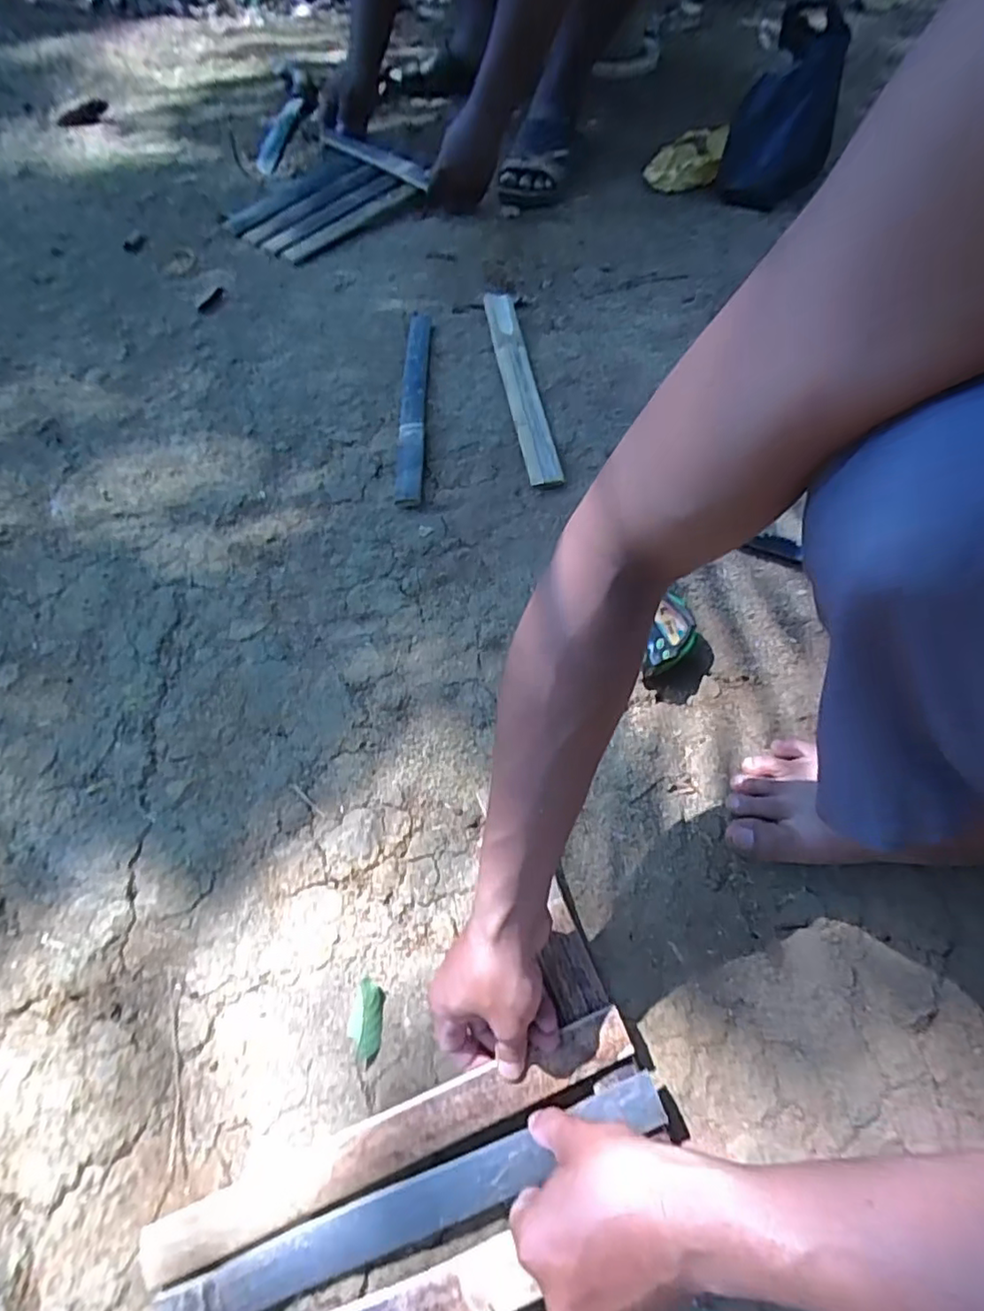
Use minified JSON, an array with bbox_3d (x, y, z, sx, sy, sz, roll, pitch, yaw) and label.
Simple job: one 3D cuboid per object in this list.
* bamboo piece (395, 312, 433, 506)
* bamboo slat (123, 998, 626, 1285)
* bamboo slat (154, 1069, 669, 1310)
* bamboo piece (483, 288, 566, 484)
[{"bbox_3d":[-0.099,-0.331,0.758,0.032,0.015,0.363,-3,63,3],"label":"bamboo piece"},{"bbox_3d":[-0.069,0.334,0.414,0.349,0.012,0.034,-22,63,-4],"label":"bamboo slat"},{"bbox_3d":[-0.049,0.366,0.397,0.350,0.011,0.036,-21,63,-5],"label":"bamboo slat"},{"bbox_3d":[0.036,-0.360,0.779,0.044,0.018,0.376,-10,63,-1],"label":"bamboo piece"}]

